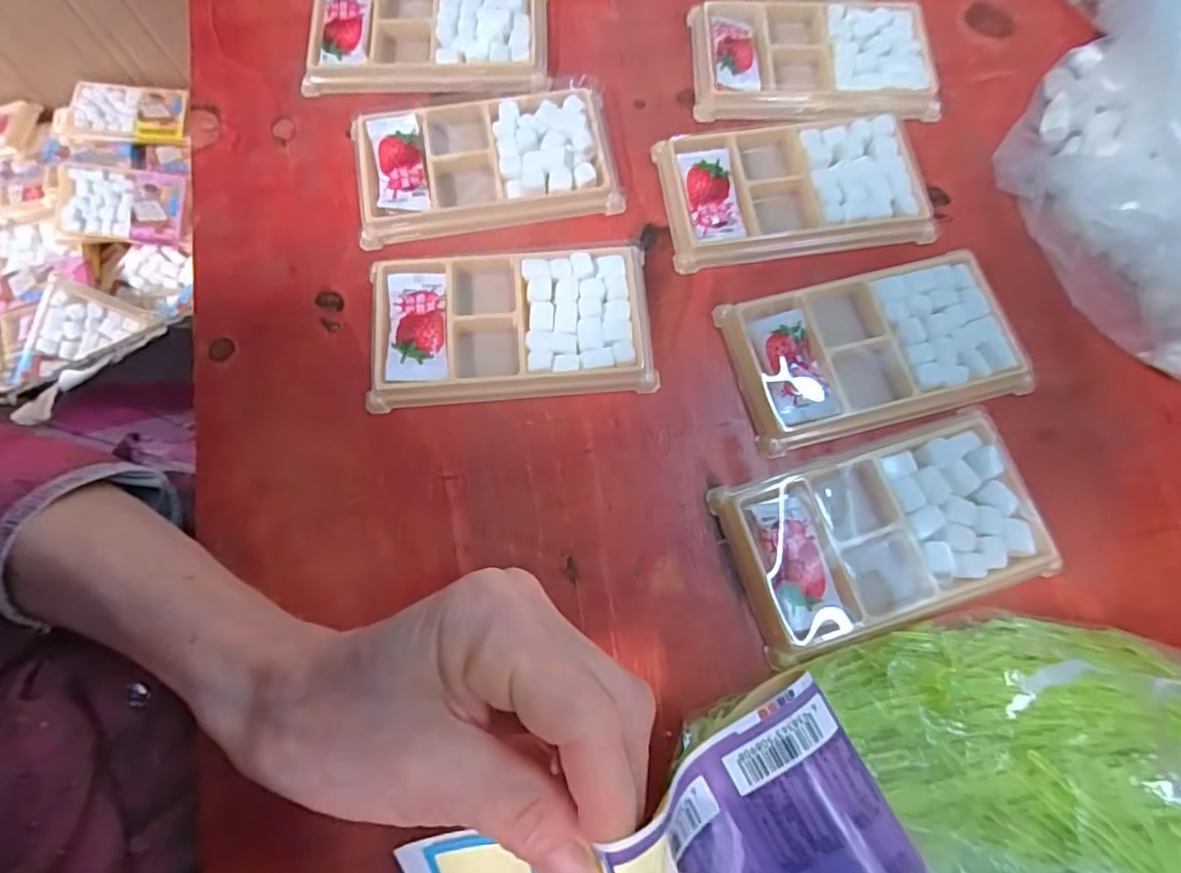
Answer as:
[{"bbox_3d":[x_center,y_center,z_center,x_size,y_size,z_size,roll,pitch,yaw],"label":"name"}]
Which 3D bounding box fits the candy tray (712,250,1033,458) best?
[{"bbox_3d":[0.138,-0.042,0.298,0.132,0.011,0.076,-14,75,-5],"label":"candy tray"}]

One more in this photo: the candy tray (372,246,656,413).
[{"bbox_3d":[-0.038,-0.055,0.300,0.133,0.013,0.075,-4,74,-2],"label":"candy tray"}]

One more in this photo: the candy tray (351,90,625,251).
[{"bbox_3d":[-0.055,-0.145,0.326,0.134,0.013,0.074,-10,74,-4],"label":"candy tray"}]

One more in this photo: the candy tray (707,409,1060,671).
[{"bbox_3d":[0.129,0.043,0.273,0.132,0.012,0.078,-17,75,-6],"label":"candy tray"}]

